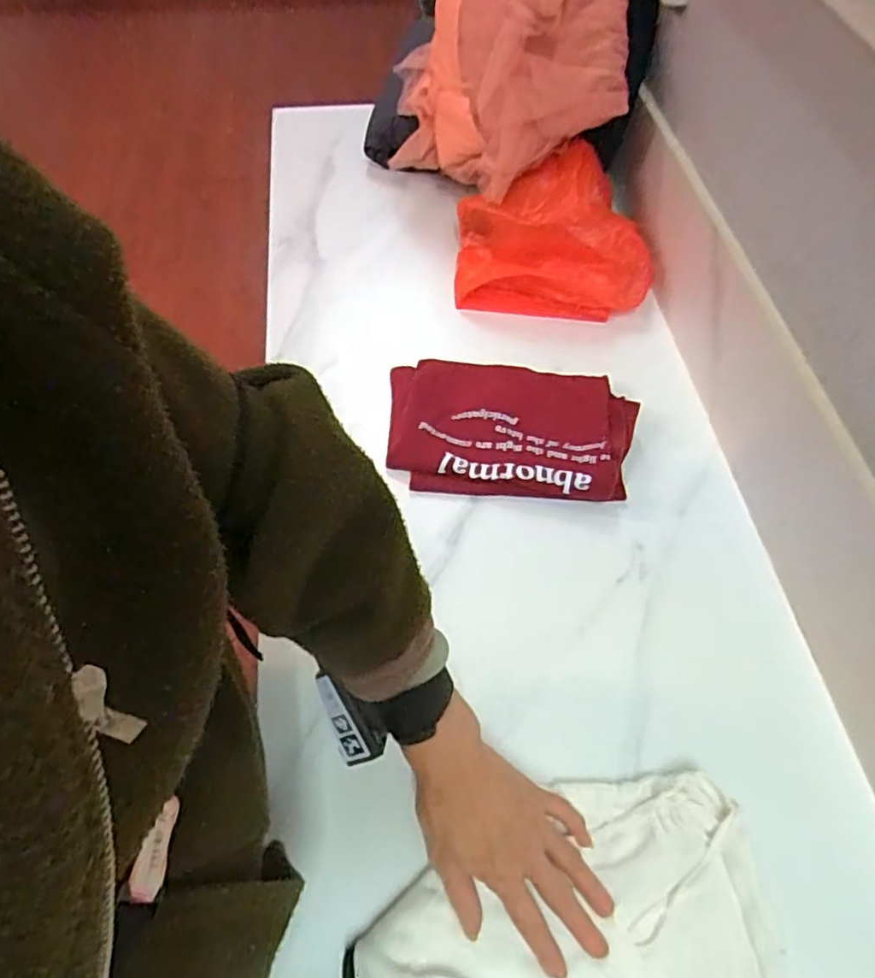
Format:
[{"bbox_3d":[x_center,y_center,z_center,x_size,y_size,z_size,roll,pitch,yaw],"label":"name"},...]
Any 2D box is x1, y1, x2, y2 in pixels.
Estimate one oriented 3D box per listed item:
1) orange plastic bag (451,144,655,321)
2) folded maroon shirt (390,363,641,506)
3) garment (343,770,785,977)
[{"bbox_3d":[0.139,-0.304,0.736,0.230,0.125,0.132,5,60,1],"label":"orange plastic bag"},{"bbox_3d":[0.074,-0.068,0.648,0.249,0.028,0.163,7,60,3],"label":"folded maroon shirt"},{"bbox_3d":[0.083,0.296,0.416,0.280,0.029,0.159,-4,61,-7],"label":"garment"}]

